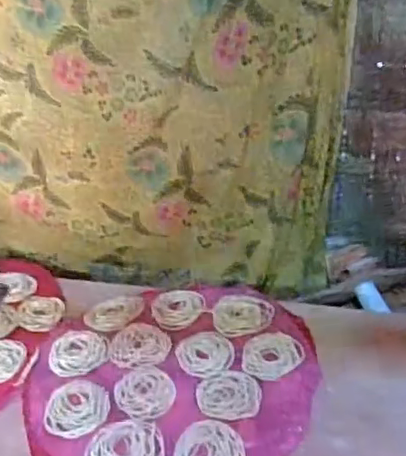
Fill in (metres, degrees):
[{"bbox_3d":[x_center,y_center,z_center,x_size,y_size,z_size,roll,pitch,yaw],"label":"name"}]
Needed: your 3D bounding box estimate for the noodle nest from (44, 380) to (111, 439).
[{"bbox_3d":[-0.146,0.209,0.695,0.074,0.006,0.077,-5,33,3],"label":"noodle nest"}]

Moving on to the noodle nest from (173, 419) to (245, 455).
[{"bbox_3d":[0.007,0.237,0.623,0.072,0.007,0.079,-5,33,3],"label":"noodle nest"}]

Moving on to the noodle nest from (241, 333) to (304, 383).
[{"bbox_3d":[0.083,0.155,0.735,0.075,0.010,0.066,-30,39,-31],"label":"noodle nest"}]

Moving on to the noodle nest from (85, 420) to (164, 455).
[{"bbox_3d":[-0.084,0.239,0.636,0.083,0.005,0.077,-5,33,3],"label":"noodle nest"}]

